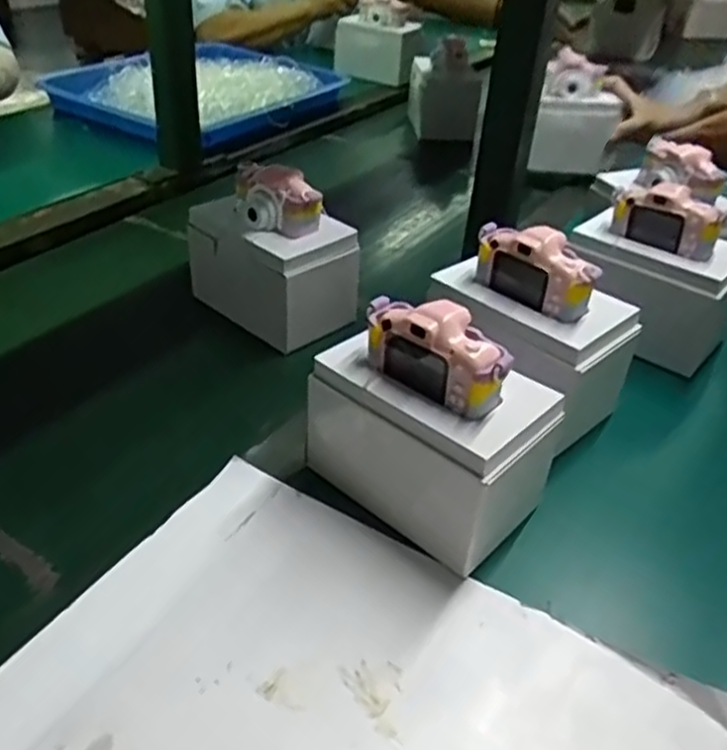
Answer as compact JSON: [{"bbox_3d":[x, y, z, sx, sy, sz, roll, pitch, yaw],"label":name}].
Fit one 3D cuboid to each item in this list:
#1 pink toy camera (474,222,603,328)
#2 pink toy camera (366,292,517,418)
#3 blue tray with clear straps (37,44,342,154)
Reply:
[{"bbox_3d":[0.125,-0.081,0.550,0.037,0.053,0.092,-23,45,-35],"label":"pink toy camera"},{"bbox_3d":[0.045,-0.015,0.457,0.097,0.052,0.037,32,43,31],"label":"pink toy camera"},{"bbox_3d":[-0.246,-0.462,1.180,0.341,0.059,0.422,27,40,27],"label":"blue tray with clear straps"}]

